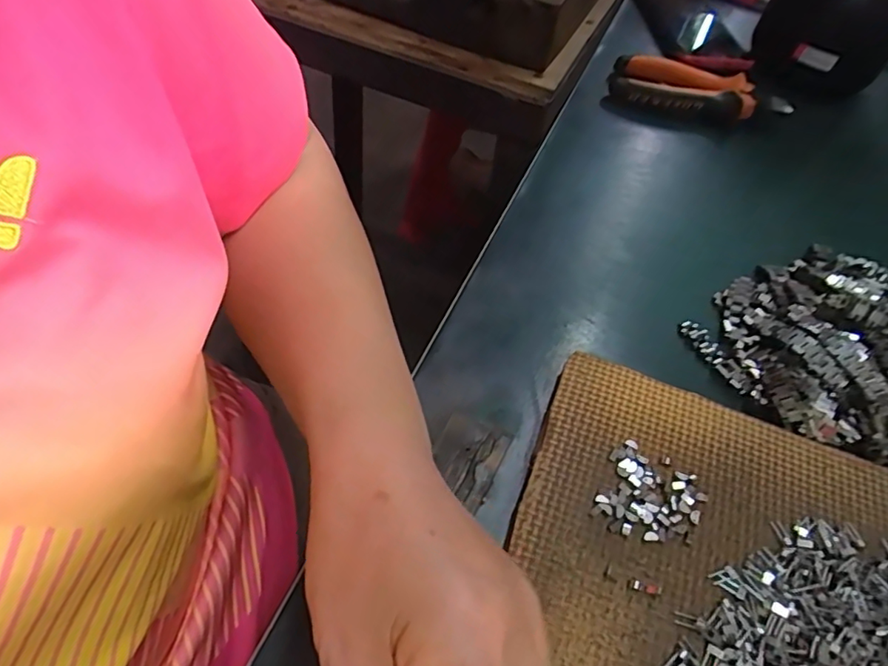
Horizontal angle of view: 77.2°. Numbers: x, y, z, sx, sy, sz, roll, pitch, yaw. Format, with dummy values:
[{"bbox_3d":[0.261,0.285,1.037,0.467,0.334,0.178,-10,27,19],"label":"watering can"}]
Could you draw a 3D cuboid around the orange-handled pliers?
[{"bbox_3d":[0.222,-0.214,0.493,0.145,0.027,0.073,7,52,2],"label":"orange-handled pliers"}]

